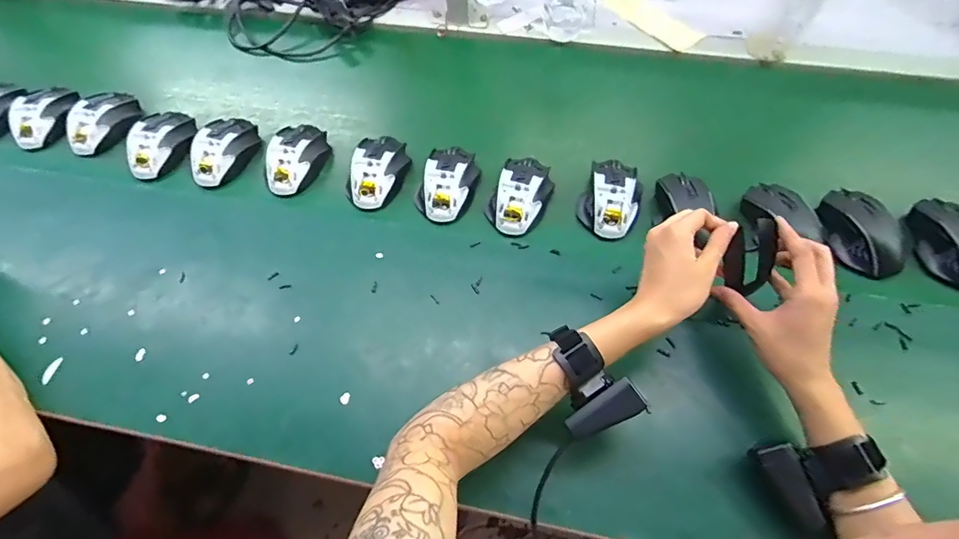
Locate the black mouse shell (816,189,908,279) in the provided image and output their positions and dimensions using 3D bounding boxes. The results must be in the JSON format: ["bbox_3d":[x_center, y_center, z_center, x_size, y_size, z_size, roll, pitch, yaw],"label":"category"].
[{"bbox_3d":[0.458,-0.045,0.563,0.071,0.032,0.114,-21,63,-9],"label":"black mouse shell"}]

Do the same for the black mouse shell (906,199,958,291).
[{"bbox_3d":[0.554,-0.030,0.552,0.077,0.034,0.113,-18,62,-7],"label":"black mouse shell"}]

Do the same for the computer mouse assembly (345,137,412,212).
[{"bbox_3d":[-0.136,-0.132,0.631,0.067,0.032,0.109,11,62,8],"label":"computer mouse assembly"}]

